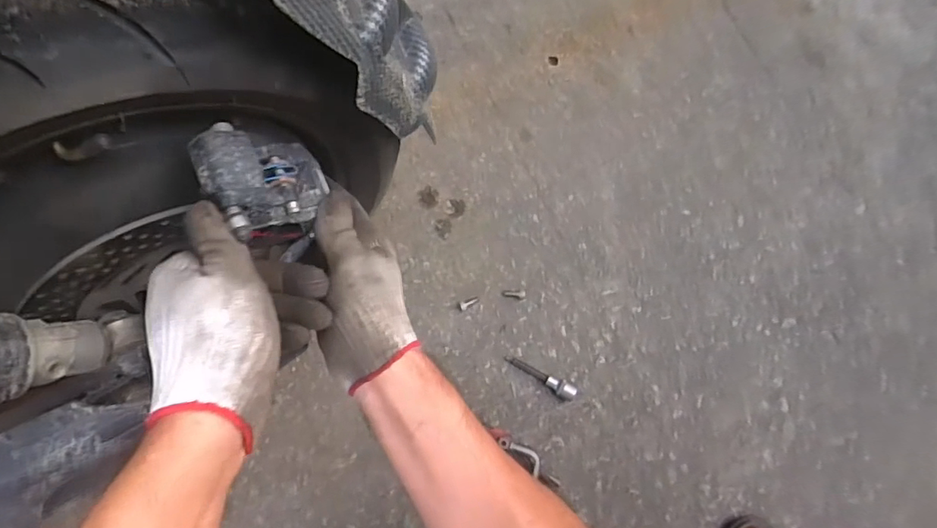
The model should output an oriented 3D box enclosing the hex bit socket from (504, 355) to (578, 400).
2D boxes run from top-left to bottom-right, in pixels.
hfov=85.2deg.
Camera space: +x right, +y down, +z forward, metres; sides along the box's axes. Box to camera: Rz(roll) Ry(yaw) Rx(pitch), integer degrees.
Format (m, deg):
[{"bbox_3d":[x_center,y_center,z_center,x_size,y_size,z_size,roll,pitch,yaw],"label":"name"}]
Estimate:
[{"bbox_3d":[0.090,0.143,0.644,0.097,0.018,0.020,27,75,6],"label":"hex bit socket"}]

